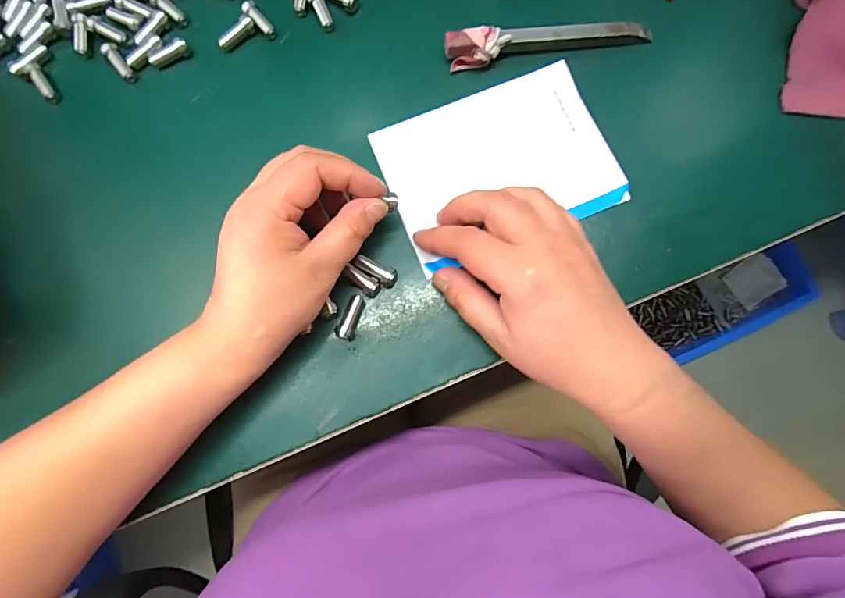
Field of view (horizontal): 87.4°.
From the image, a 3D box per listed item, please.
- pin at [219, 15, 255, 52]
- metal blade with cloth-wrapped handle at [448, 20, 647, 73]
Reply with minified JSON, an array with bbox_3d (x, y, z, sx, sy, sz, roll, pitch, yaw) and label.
[{"bbox_3d":[-0.125,-0.179,0.299,0.027,0.012,0.009,-43,84,-6],"label":"pin"},{"bbox_3d":[0.084,-0.172,0.293,0.136,0.017,0.020,-8,82,-2],"label":"metal blade with cloth-wrapped handle"}]

